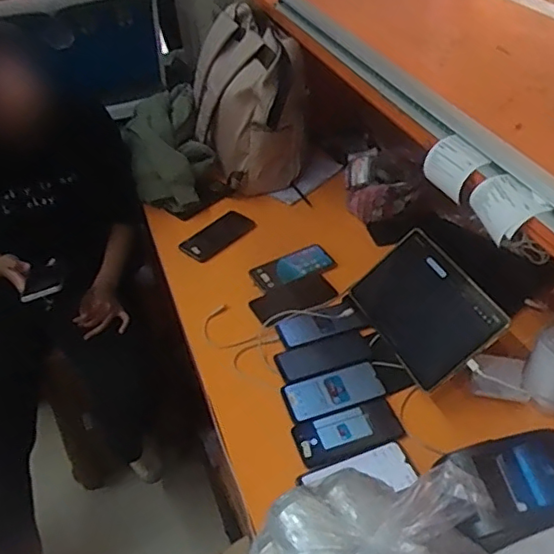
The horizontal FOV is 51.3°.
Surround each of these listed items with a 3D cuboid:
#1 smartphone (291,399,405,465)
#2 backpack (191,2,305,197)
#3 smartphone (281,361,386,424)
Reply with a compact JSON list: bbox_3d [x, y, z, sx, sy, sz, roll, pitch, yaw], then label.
[{"bbox_3d":[0.110,0.243,0.905,0.165,0.015,0.070,-15,43,-12],"label":"smartphone"},{"bbox_3d":[-0.064,-0.376,1.323,0.250,0.361,0.188,-7,42,-4],"label":"backpack"},{"bbox_3d":[0.094,0.188,0.959,0.167,0.012,0.081,-12,49,-16],"label":"smartphone"}]

